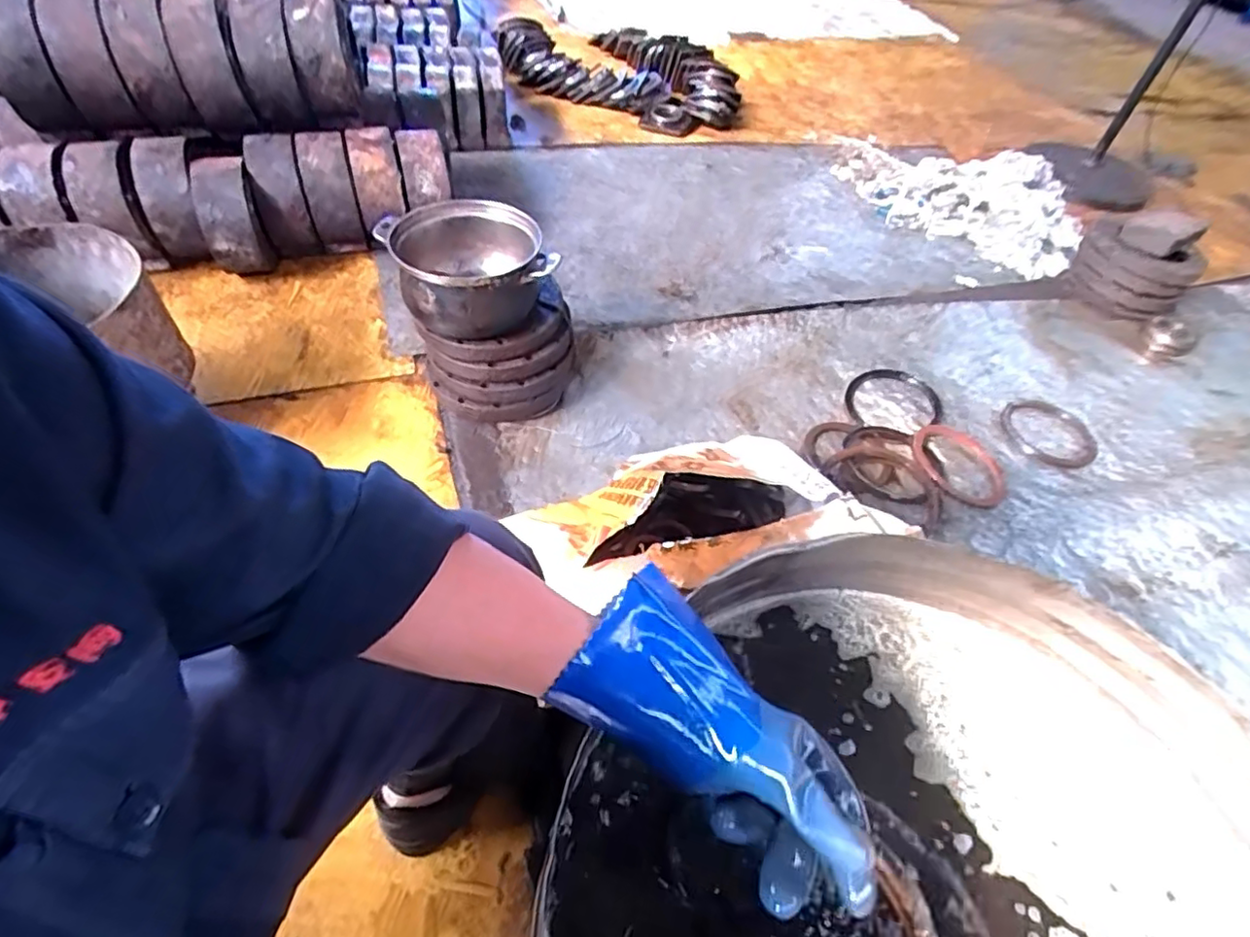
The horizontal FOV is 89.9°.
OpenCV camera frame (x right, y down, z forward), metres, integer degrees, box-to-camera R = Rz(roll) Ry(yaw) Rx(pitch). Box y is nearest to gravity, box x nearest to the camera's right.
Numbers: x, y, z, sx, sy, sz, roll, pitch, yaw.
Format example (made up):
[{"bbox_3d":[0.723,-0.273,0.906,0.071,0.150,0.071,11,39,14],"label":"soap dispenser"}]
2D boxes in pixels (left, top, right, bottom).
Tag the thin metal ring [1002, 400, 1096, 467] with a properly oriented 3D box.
[{"bbox_3d":[0.779,-0.066,1.152,0.163,0.007,0.160,1,52,-1],"label":"thin metal ring"}]

